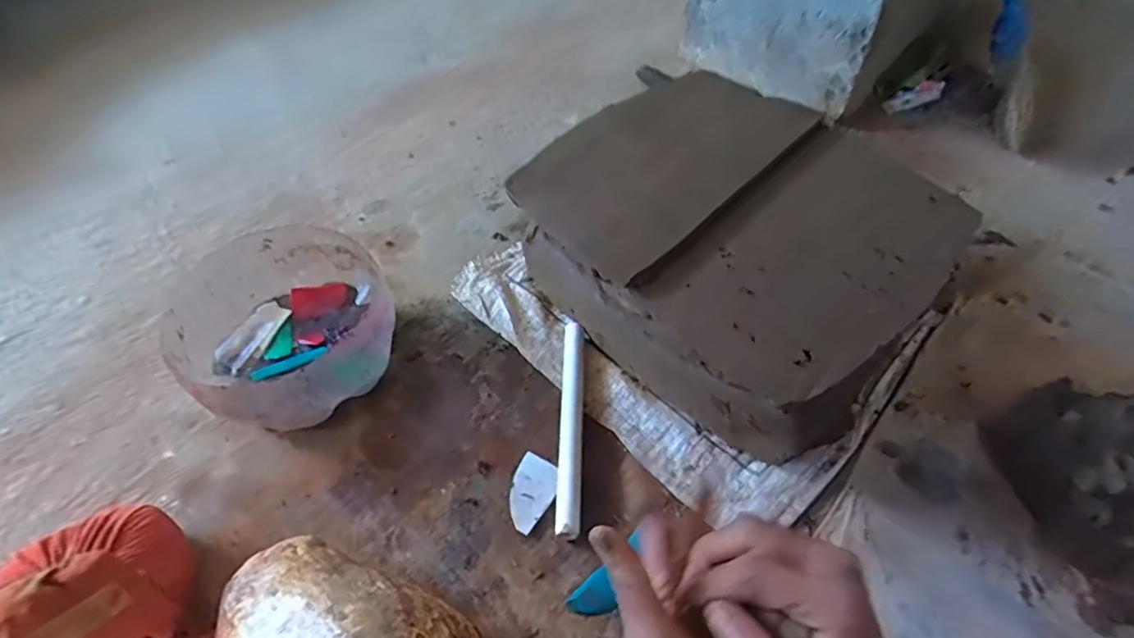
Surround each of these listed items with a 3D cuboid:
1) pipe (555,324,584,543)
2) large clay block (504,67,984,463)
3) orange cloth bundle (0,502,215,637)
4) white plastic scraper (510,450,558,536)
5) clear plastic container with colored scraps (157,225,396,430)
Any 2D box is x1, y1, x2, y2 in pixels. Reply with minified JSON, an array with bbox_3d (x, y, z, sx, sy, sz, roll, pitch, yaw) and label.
[{"bbox_3d":[0.005,0.121,0.684,0.030,0.028,0.263,1,53,1],"label":"pipe"},{"bbox_3d":[0.191,-0.081,0.716,0.414,0.212,0.360,36,62,26],"label":"large clay block"},{"bbox_3d":[-0.420,0.273,0.506,0.154,0.137,0.216,-30,58,-20],"label":"orange cloth bundle"},{"bbox_3d":[-0.042,0.192,0.641,0.055,0.004,0.078,25,65,27],"label":"white plastic scraper"},{"bbox_3d":[-0.348,0.005,0.717,0.274,0.124,0.234,36,61,24],"label":"clear plastic container with colored scraps"}]

